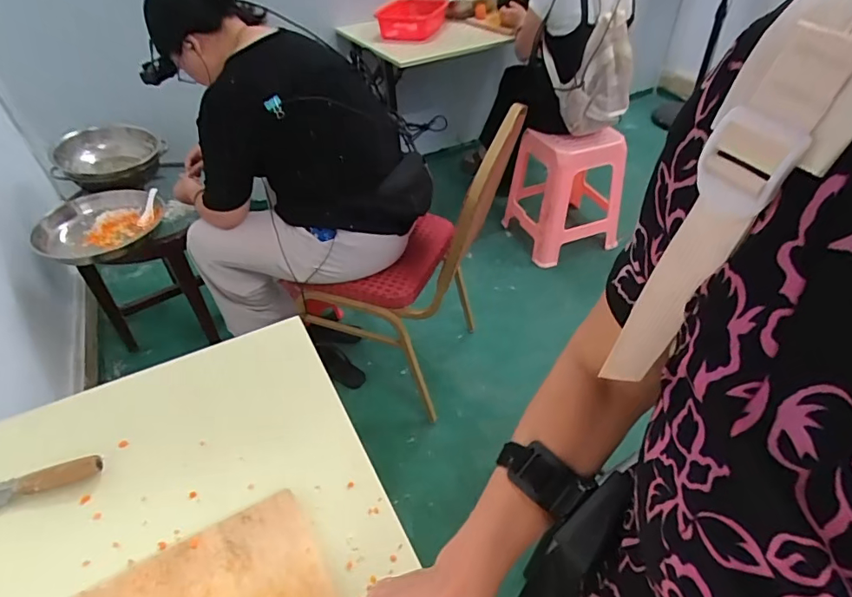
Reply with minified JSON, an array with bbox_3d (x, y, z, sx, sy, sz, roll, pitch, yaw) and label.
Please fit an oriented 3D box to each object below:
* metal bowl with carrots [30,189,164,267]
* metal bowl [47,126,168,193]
[{"bbox_3d":[-0.909,-0.208,1.366,0.319,0.079,0.315,-6,42,-5],"label":"metal bowl with carrots"},{"bbox_3d":[-1.026,-0.459,1.603,0.312,0.121,0.312,-1,42,1],"label":"metal bowl"}]

